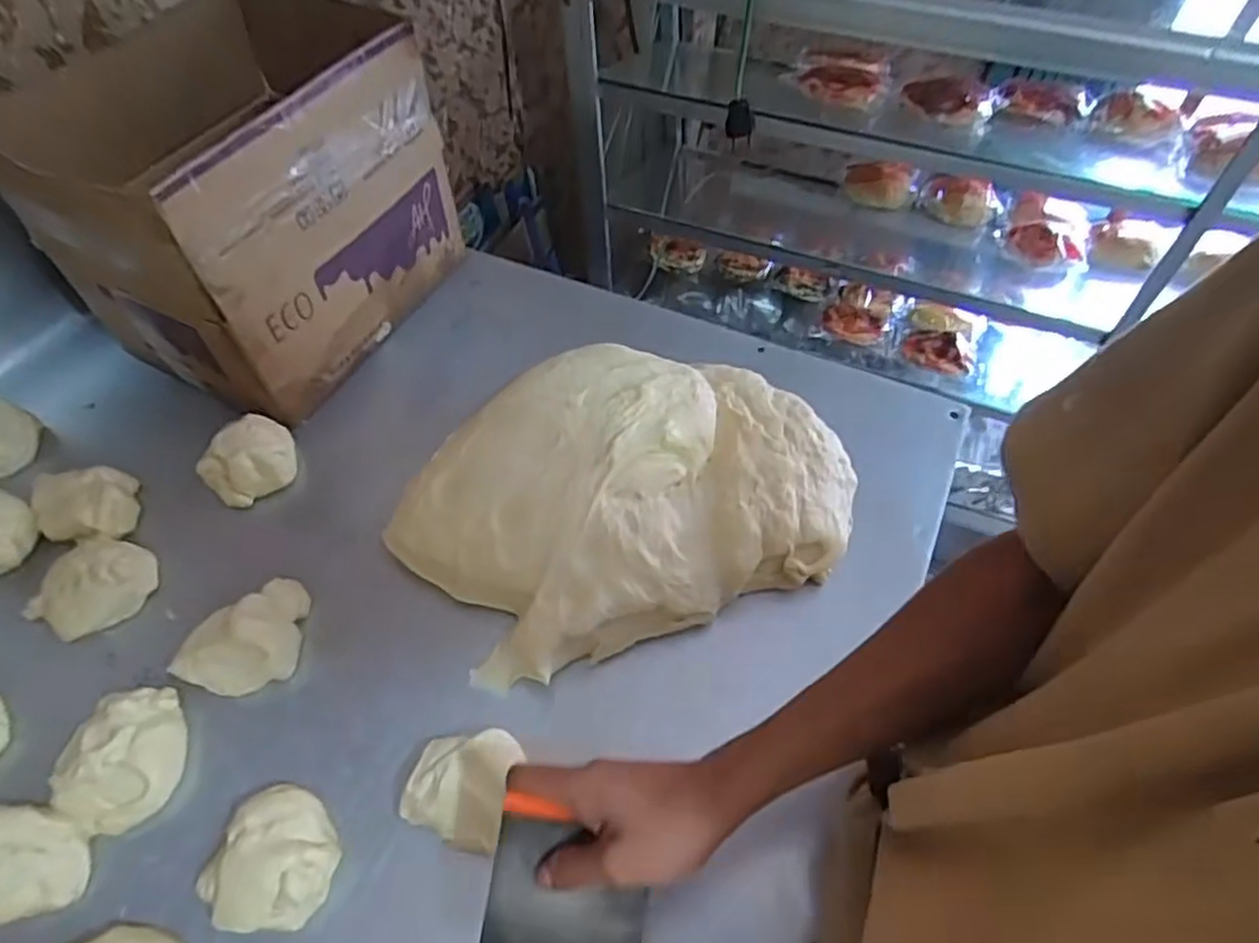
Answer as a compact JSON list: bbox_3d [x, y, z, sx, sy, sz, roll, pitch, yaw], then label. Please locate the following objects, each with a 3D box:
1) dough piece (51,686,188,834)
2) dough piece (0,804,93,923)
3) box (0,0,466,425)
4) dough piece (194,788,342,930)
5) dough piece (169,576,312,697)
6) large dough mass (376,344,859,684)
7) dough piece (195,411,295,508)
[{"bbox_3d":[-0.398,0.223,0.575,0.092,0.047,0.106,18,57,14],"label":"dough piece"},{"bbox_3d":[-0.452,0.285,0.530,0.103,0.043,0.078,-2,55,0],"label":"dough piece"},{"bbox_3d":[-0.447,-0.319,0.799,0.379,0.271,0.350,27,60,19],"label":"box"},{"bbox_3d":[-0.257,0.286,0.533,0.083,0.038,0.090,-1,55,1],"label":"dough piece"},{"bbox_3d":[-0.323,0.141,0.627,0.082,0.054,0.114,24,59,18],"label":"dough piece"},{"bbox_3d":[-0.009,0.012,0.686,0.410,0.097,0.285,-19,56,-11],"label":"large dough mass"},{"bbox_3d":[-0.387,-0.014,0.739,0.089,0.050,0.078,-37,61,-22],"label":"dough piece"}]

